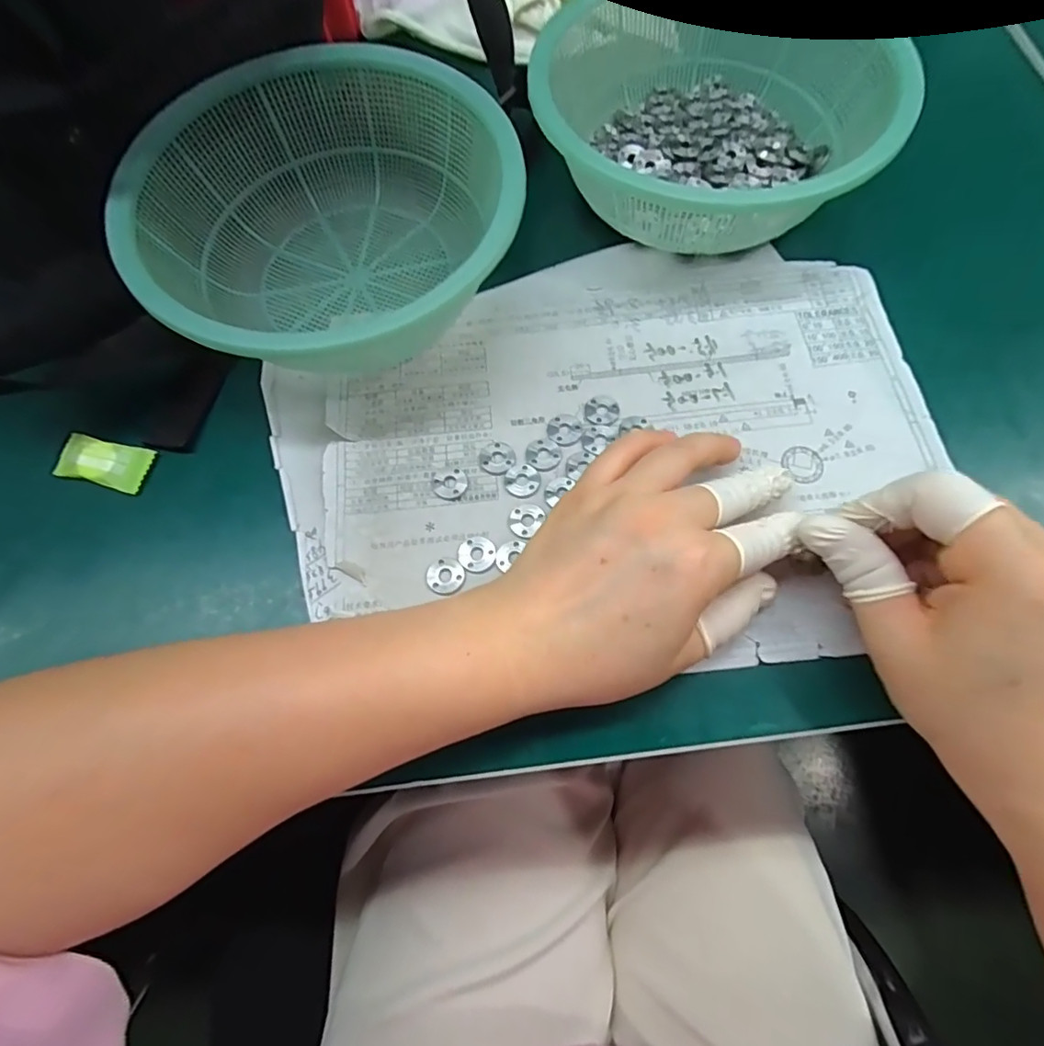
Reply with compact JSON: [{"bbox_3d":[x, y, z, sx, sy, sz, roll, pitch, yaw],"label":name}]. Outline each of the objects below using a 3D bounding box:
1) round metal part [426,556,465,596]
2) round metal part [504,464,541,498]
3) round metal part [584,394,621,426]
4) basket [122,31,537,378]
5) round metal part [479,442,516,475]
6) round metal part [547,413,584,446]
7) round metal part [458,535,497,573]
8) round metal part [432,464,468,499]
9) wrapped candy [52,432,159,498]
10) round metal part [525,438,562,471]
[{"bbox_3d":[-0.034,0.023,0.247,0.017,0.004,0.016,-1,70,2],"label":"round metal part"},{"bbox_3d":[0.000,-0.021,0.262,0.016,0.004,0.017,-1,70,2],"label":"round metal part"},{"bbox_3d":[0.040,-0.057,0.275,0.017,0.004,0.017,-1,70,2],"label":"round metal part"},{"bbox_3d":[-0.095,-0.146,0.279,0.172,0.067,0.175,-1,70,2],"label":"basket"},{"bbox_3d":[-0.012,-0.032,0.267,0.017,0.004,0.017,-1,70,2],"label":"round metal part"},{"bbox_3d":[0.022,-0.047,0.272,0.017,0.004,0.018,-1,70,2],"label":"round metal part"},{"bbox_3d":[-0.021,0.014,0.251,0.016,0.004,0.017,-1,70,2],"label":"round metal part"},{"bbox_3d":[-0.035,-0.021,0.264,0.017,0.004,0.018,-1,70,2],"label":"round metal part"},{"bbox_3d":[-0.209,-0.030,0.273,0.046,0.010,0.024,13,72,7],"label":"wrapped candy"},{"bbox_3d":[0.011,-0.034,0.267,0.017,0.004,0.017,-1,70,2],"label":"round metal part"}]

